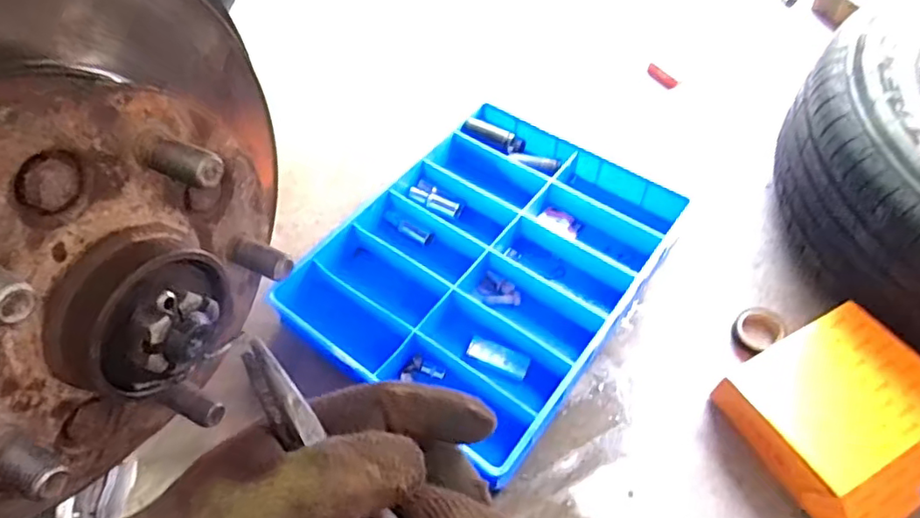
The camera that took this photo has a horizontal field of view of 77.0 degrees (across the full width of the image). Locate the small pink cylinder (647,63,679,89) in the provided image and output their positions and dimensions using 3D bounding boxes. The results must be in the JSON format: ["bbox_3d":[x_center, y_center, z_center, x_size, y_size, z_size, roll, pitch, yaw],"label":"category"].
[{"bbox_3d":[0.338,-0.305,0.968,0.015,0.015,0.059,-34,61,-20],"label":"small pink cylinder"}]

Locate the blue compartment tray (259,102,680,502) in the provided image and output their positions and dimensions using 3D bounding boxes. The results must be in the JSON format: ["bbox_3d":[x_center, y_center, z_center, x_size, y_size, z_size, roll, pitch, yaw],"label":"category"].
[{"bbox_3d":[0.040,-0.001,0.739,0.347,0.090,0.442,32,62,22],"label":"blue compartment tray"}]

